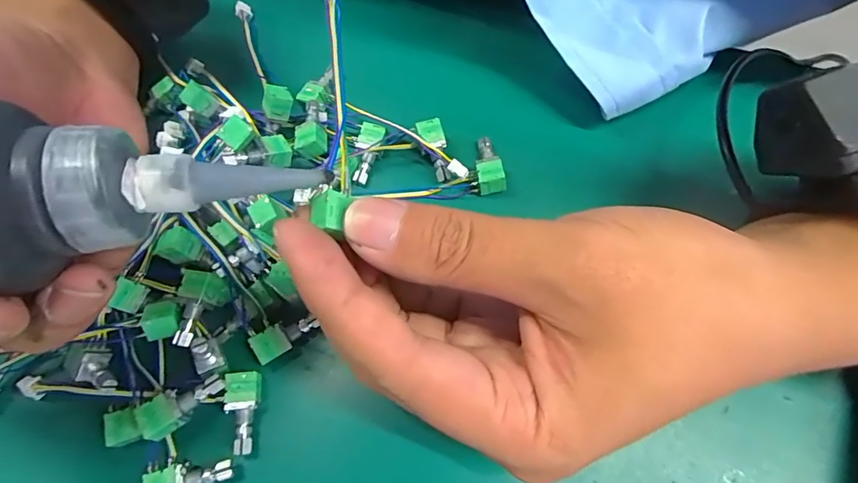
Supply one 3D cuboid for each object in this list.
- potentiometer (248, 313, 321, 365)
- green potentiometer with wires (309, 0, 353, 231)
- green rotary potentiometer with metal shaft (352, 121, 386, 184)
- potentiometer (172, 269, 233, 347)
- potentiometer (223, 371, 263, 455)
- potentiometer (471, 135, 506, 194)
[{"bbox_3d":[-0.056,0.036,0.178,0.025,0.005,0.011,-27,67,-22],"label":"potentiometer"},{"bbox_3d":[-0.032,-0.047,0.143,0.011,0.006,0.092,-5,69,1],"label":"green potentiometer with wires"},{"bbox_3d":[-0.029,-0.041,0.209,0.012,0.009,0.028,12,84,9],"label":"green rotary potentiometer with metal shaft"},{"bbox_3d":[-0.089,0.025,0.174,0.013,0.011,0.028,9,67,7],"label":"potentiometer"},{"bbox_3d":[-0.069,0.062,0.168,0.012,0.006,0.028,-7,66,0],"label":"potentiometer"},{"bbox_3d":[0.027,-0.036,0.206,0.013,0.007,0.028,1,66,4],"label":"potentiometer"}]

